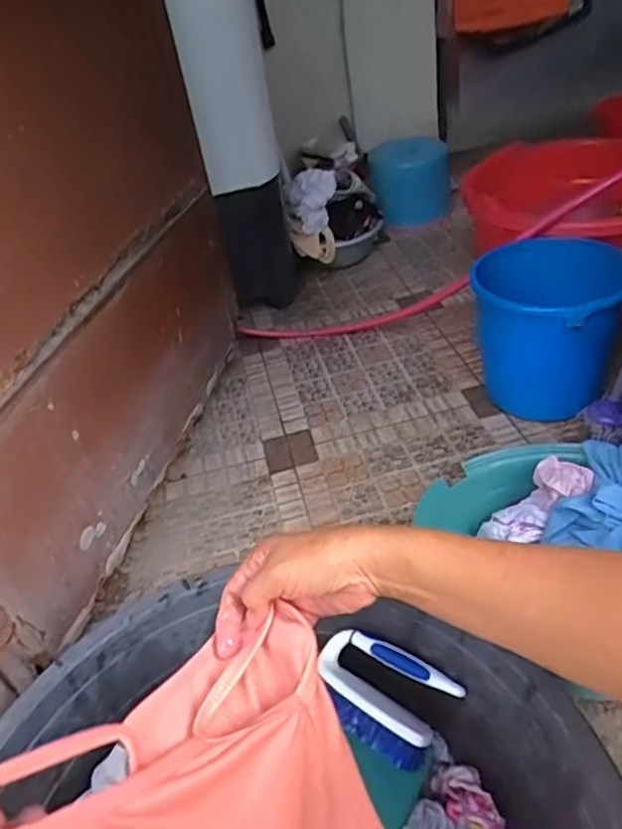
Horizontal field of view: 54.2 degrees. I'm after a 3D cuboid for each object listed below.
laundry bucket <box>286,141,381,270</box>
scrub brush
[{"bbox_3d":[0.069,-0.580,1.764,0.262,0.273,0.240,-2,39,2],"label":"laundry bucket"},{"bbox_3d":[0.065,0.286,0.620,0.144,0.070,0.081,16,46,31],"label":"scrub brush"}]

